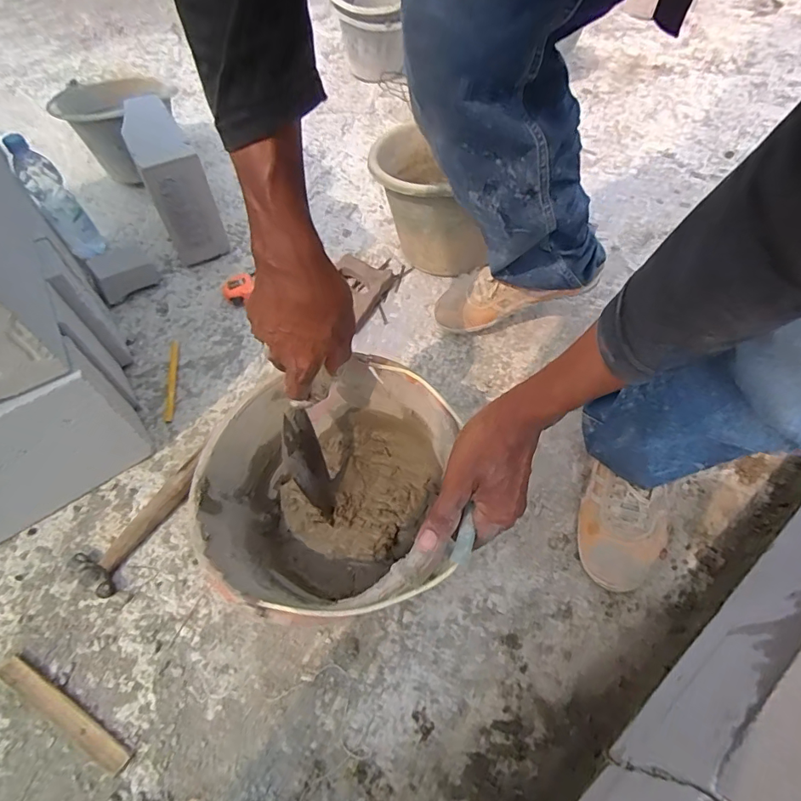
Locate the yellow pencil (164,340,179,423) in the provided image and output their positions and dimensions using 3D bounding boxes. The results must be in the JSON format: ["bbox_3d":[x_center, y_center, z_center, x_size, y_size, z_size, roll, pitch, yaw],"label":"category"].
[{"bbox_3d":[-0.395,-0.033,0.829,0.015,0.011,0.178,-8,56,-3],"label":"yellow pencil"}]

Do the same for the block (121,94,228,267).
[{"bbox_3d":[-0.460,-0.448,0.977,0.097,0.220,0.303,-25,58,-13],"label":"block"}]

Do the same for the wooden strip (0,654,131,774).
[{"bbox_3d":[-0.385,0.356,0.548,0.195,0.006,0.026,25,61,18],"label":"wooden strip"}]

